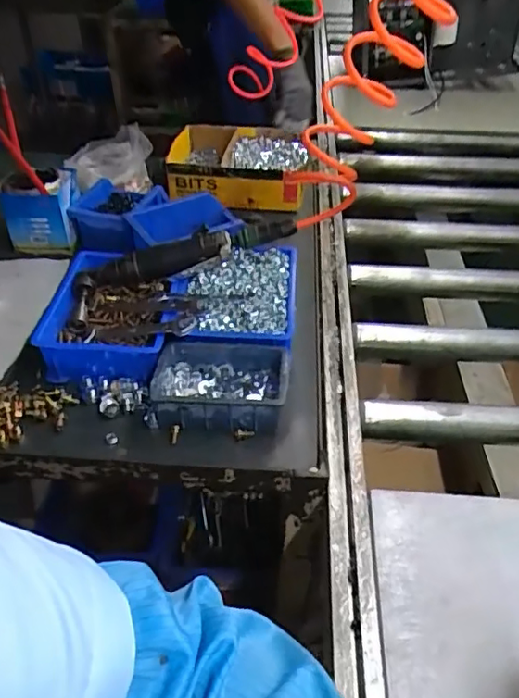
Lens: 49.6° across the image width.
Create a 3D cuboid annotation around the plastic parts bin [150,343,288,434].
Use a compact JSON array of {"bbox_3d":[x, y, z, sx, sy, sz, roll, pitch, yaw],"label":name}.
[{"bbox_3d":[-0.044,0.045,0.630,0.147,0.053,0.093,3,42,2],"label":"plastic parts bin"}]

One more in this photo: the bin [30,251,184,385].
[{"bbox_3d":[-0.183,-0.041,0.704,0.167,0.064,0.187,7,42,6],"label":"bin"}]

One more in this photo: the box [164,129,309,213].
[{"bbox_3d":[-0.037,-0.340,1.031,0.250,0.089,0.217,1,42,0],"label":"box"}]

